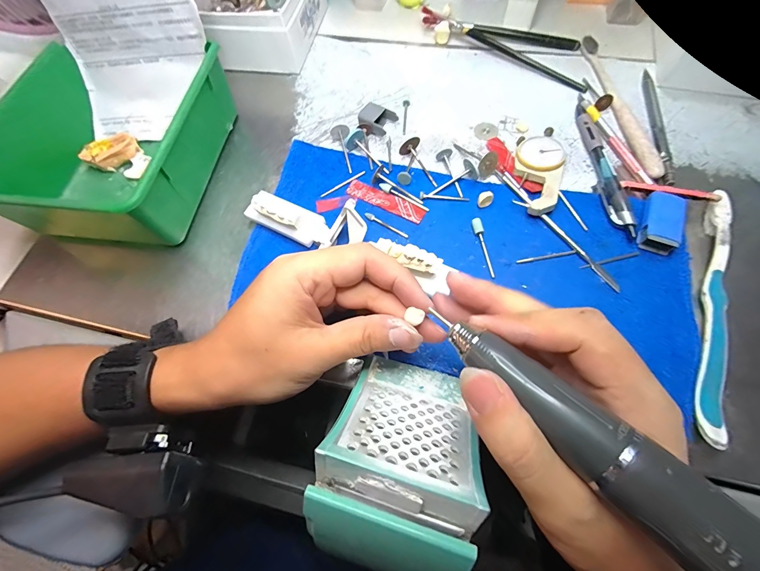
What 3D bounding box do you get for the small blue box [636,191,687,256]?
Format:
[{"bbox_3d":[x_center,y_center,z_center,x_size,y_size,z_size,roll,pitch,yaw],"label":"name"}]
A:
[{"bbox_3d":[0.205,-0.047,0.244,0.024,0.013,0.045,19,69,11],"label":"small blue box"}]

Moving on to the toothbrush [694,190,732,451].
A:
[{"bbox_3d":[0.219,0.014,0.218,0.015,0.019,0.173,17,69,11],"label":"toothbrush"}]

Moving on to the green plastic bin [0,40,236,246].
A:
[{"bbox_3d":[-0.217,-0.117,0.278,0.161,0.068,0.160,9,68,7],"label":"green plastic bin"}]

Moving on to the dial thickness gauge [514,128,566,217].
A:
[{"bbox_3d":[0.130,-0.096,0.275,0.036,0.013,0.093,5,67,6],"label":"dial thickness gauge"}]

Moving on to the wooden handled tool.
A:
[{"bbox_3d":[0.213,-0.167,0.303,0.015,0.012,0.176,-5,66,1],"label":"wooden handled tool"}]

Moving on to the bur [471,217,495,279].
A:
[{"bbox_3d":[0.078,-0.030,0.254,0.009,0.006,0.047,-7,66,0],"label":"bur"}]

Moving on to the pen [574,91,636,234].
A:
[{"bbox_3d":[0.181,-0.104,0.275,0.013,0.012,0.144,-2,67,2],"label":"pen"}]

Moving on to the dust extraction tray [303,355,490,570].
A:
[{"bbox_3d":[0.013,0.089,0.183,0.076,0.056,0.113,15,26,10],"label":"dust extraction tray"}]

